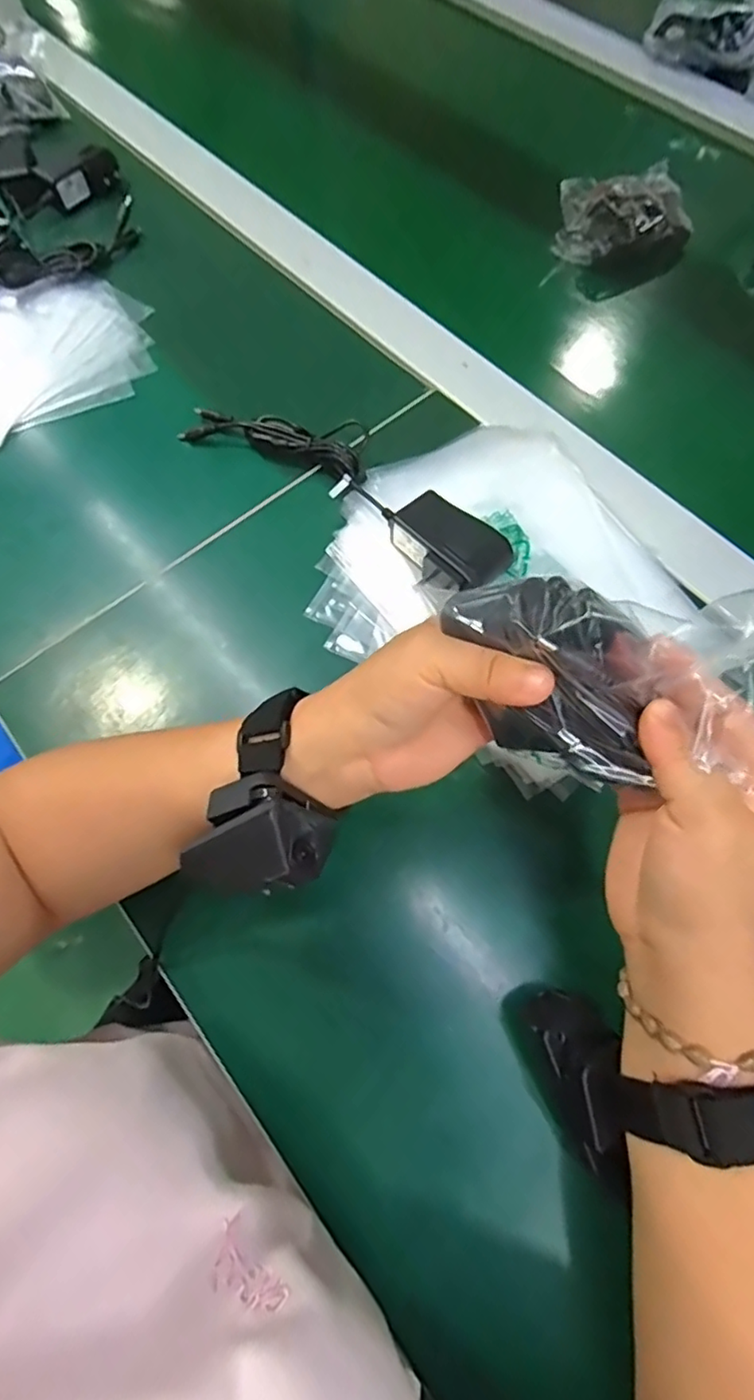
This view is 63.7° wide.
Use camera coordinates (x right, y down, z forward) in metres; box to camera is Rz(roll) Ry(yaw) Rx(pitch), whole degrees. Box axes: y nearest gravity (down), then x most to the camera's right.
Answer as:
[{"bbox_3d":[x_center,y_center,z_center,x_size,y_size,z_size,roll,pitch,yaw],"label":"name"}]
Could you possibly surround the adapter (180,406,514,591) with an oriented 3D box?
[{"bbox_3d":[-0.031,-0.159,0.428,0.255,0.050,0.084,41,75,16],"label":"adapter"}]

